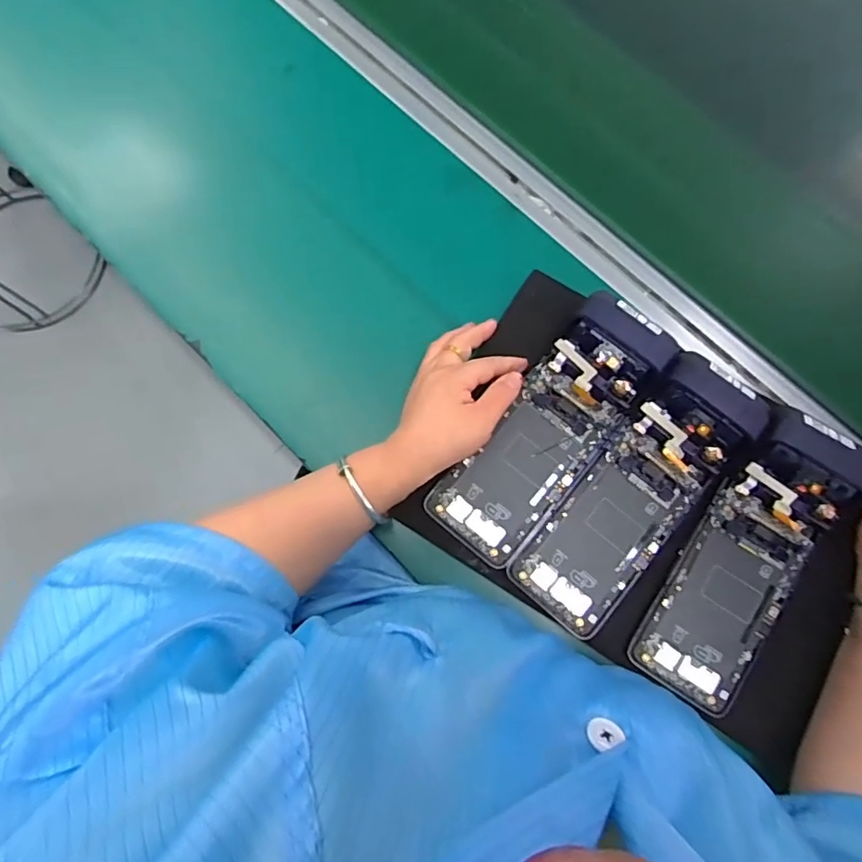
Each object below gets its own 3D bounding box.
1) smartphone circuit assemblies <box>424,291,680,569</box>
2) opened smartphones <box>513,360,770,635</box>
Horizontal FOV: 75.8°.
[{"bbox_3d":[0.094,0.000,0.435,0.084,0.029,0.222,39,91,8],"label":"smartphone circuit assemblies"},{"bbox_3d":[0.158,0.045,0.417,0.079,0.044,0.225,39,80,8],"label":"opened smartphones"}]

